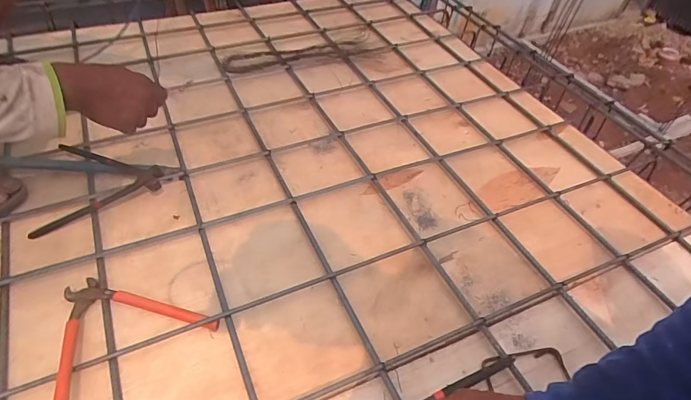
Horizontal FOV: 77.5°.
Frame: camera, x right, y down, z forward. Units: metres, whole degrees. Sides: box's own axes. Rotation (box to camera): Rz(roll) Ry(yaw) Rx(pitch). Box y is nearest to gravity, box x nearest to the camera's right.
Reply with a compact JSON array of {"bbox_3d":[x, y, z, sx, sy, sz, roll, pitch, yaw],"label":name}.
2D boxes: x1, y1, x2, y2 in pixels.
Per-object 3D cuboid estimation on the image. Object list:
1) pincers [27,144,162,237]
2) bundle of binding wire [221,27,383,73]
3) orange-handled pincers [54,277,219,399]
[{"bbox_3d":[-0.453,-0.039,0.783,0.218,0.033,0.186,-17,50,-22],"label":"pincers"},{"bbox_3d":[-0.107,-0.374,1.101,0.403,0.038,0.103,-13,49,-19],"label":"bundle of binding wire"},{"bbox_3d":[-0.318,0.169,0.582,0.187,0.035,0.208,36,52,26],"label":"orange-handled pincers"}]

